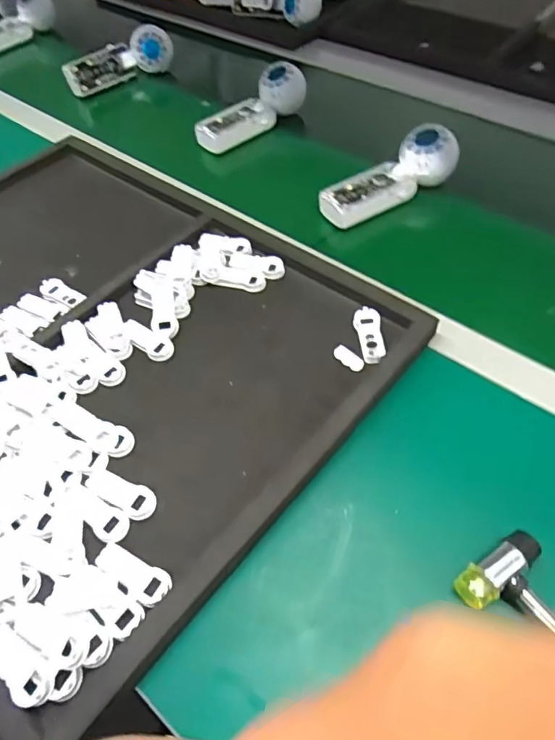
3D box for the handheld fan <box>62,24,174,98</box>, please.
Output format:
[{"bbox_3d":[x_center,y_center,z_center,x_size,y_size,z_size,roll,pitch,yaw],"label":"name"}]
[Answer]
[{"bbox_3d":[-0.250,-0.486,0.822,0.172,0.065,0.032,-28,56,-16],"label":"handheld fan"}]

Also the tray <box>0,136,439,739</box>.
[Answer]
[{"bbox_3d":[-0.190,-0.031,0.489,0.532,0.035,0.429,32,62,25],"label":"tray"}]

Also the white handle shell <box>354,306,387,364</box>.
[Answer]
[{"bbox_3d":[0.085,-0.032,0.474,0.023,0.011,0.057,-5,53,0],"label":"white handle shell"}]

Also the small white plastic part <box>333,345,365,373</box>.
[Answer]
[{"bbox_3d":[0.064,-0.011,0.463,0.029,0.006,0.014,36,63,26],"label":"small white plastic part"}]

